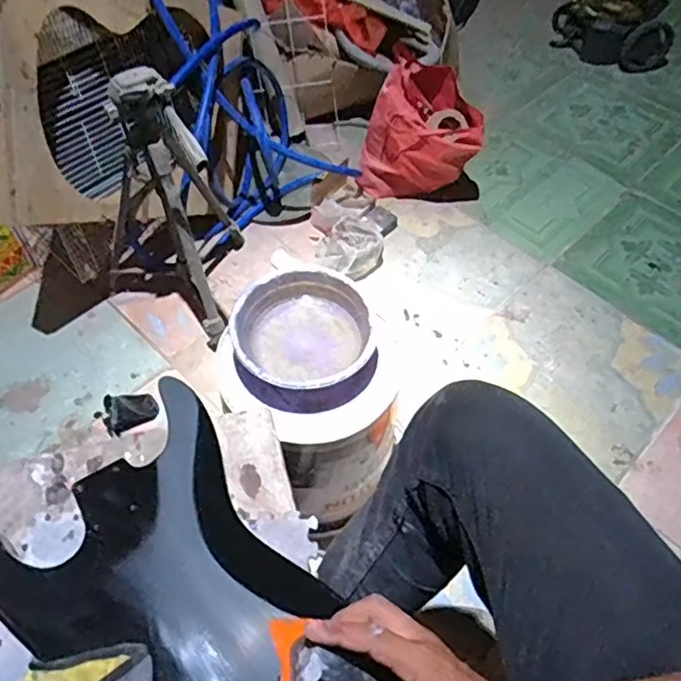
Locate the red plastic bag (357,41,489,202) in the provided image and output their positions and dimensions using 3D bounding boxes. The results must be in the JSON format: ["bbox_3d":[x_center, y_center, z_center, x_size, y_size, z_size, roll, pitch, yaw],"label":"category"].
[{"bbox_3d":[0.200,-0.498,1.492,0.279,0.291,0.163,16,57,9],"label":"red plastic bag"}]

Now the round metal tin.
[{"bbox_3d":[-0.054,-0.002,0.866,0.188,0.069,0.187,1,56,-1],"label":"round metal tin"}]

